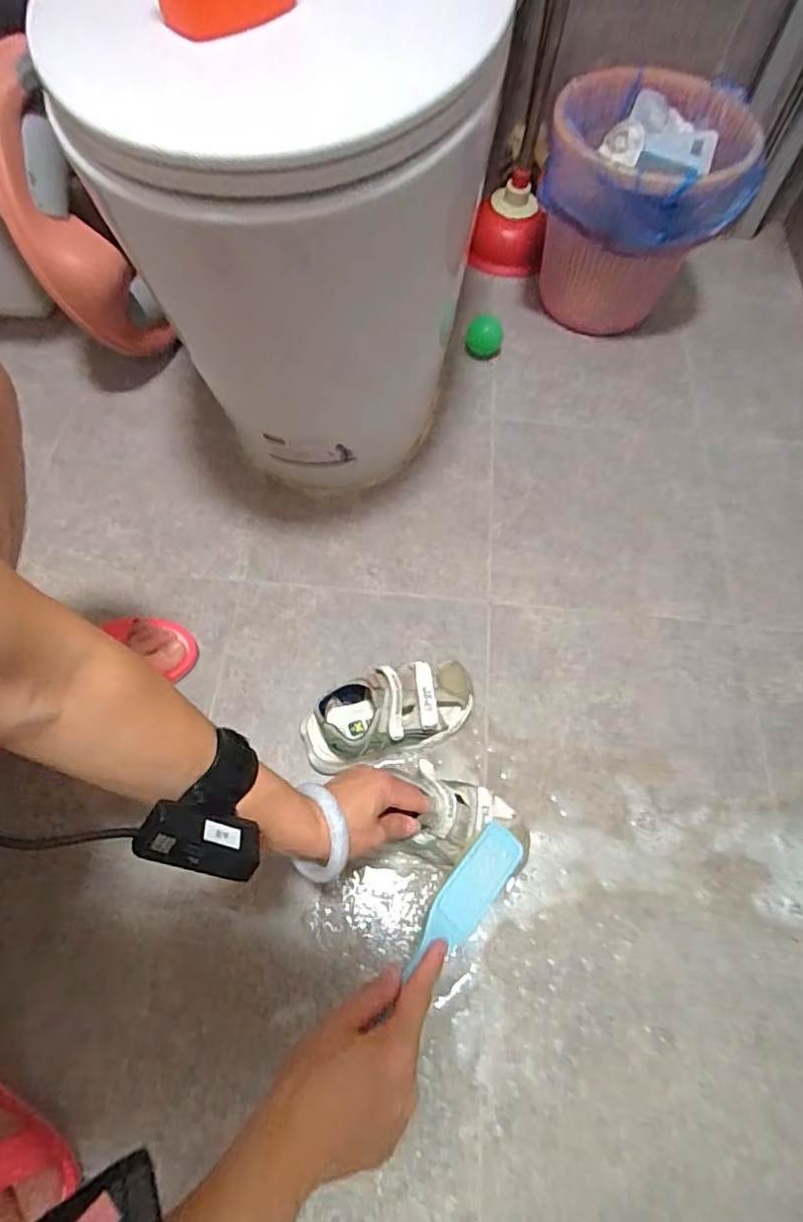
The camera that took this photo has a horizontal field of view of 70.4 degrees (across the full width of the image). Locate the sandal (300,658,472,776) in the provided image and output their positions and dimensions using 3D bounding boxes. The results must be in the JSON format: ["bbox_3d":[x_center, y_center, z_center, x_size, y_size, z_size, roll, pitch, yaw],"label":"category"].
[{"bbox_3d":[-0.012,0.106,0.593,0.180,0.072,0.076,-18,65,-9],"label":"sandal"}]

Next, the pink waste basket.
[{"bbox_3d":[0.336,-0.580,0.842,0.255,0.251,0.255,16,65,7],"label":"pink waste basket"}]

